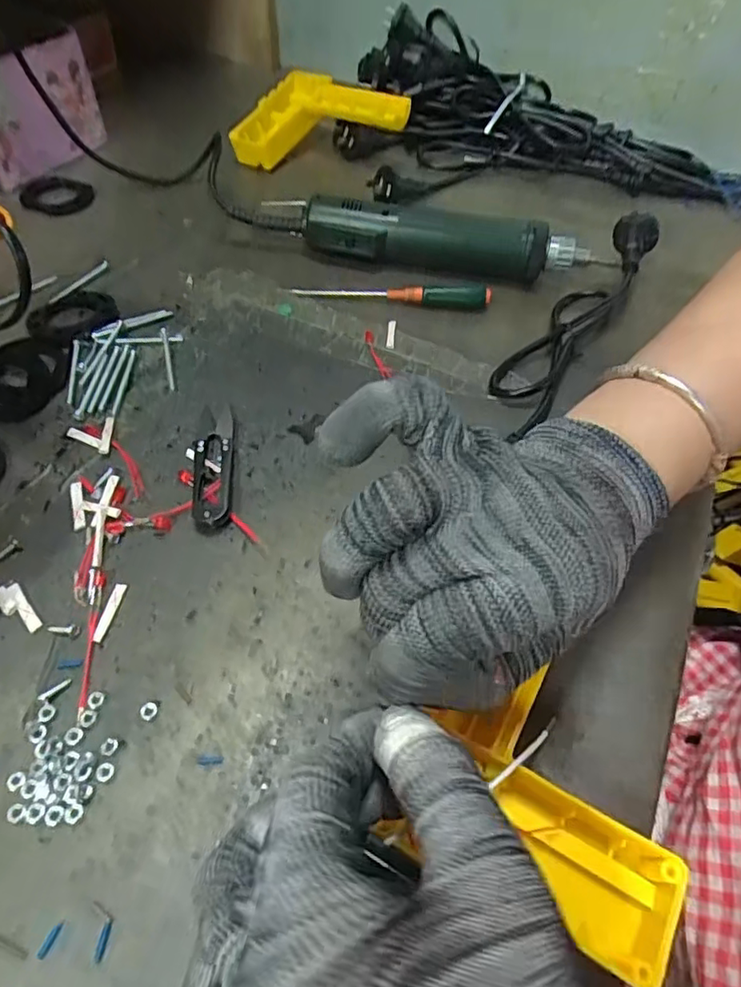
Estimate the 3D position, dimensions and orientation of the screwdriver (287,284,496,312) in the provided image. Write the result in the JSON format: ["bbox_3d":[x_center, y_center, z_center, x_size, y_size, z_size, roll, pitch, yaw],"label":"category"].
[{"bbox_3d":[0.017,-0.152,0.438,0.145,0.013,0.015,5,53,0],"label":"screwdriver"}]

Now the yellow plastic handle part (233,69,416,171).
[{"bbox_3d":[-0.054,-0.367,0.562,0.160,0.047,0.125,-8,54,-9],"label":"yellow plastic handle part"}]

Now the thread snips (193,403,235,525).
[{"bbox_3d":[-0.090,-0.019,0.334,0.021,0.012,0.090,-4,54,-7],"label":"thread snips"}]

